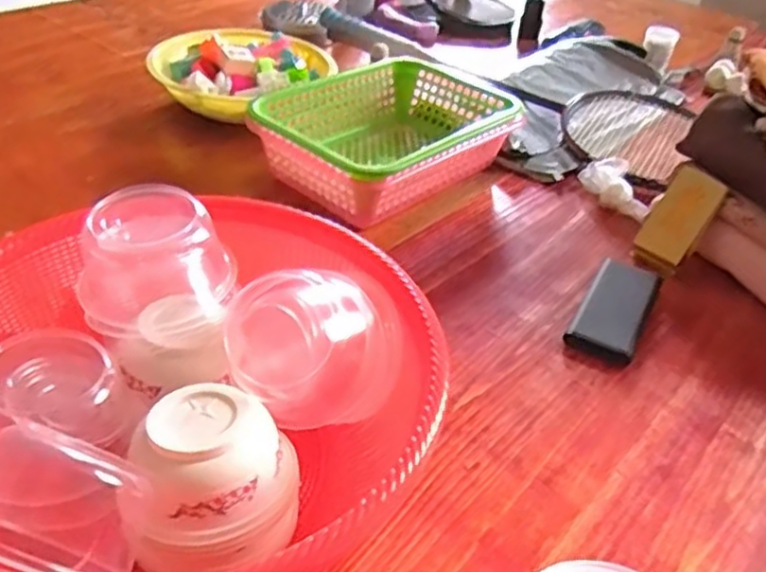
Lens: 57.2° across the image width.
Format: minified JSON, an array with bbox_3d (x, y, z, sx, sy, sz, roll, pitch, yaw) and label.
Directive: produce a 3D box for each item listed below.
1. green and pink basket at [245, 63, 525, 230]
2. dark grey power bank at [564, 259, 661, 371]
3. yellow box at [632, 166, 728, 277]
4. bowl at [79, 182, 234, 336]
[{"bbox_3d":[0.009,-0.178,0.851,0.279,0.093,0.203,-28,49,-36],"label":"green and pink basket"},{"bbox_3d":[0.229,0.022,0.692,0.061,0.015,0.144,22,41,20],"label":"dark grey power bank"},{"bbox_3d":[0.319,-0.070,0.764,0.060,0.114,0.017,33,7,36],"label":"yellow box"},{"bbox_3d":[-0.166,-0.012,0.519,0.113,0.082,0.092,-11,41,-21],"label":"bowl"}]

